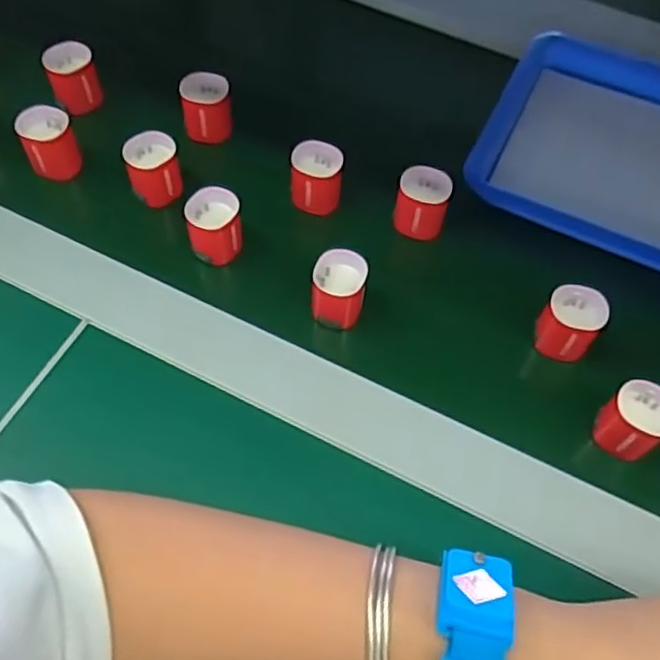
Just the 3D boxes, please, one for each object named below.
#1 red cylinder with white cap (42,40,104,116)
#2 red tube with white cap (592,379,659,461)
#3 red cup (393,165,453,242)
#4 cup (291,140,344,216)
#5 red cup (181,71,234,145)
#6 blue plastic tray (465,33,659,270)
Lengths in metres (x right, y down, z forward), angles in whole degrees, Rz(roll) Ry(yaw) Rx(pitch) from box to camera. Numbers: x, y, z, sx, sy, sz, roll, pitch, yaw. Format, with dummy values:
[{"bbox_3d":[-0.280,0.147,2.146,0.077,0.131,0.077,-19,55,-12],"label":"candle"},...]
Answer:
[{"bbox_3d":[-0.171,-0.169,0.459,0.030,0.034,0.031,-19,63,-12],"label":"red cylinder with white cap"},{"bbox_3d":[0.156,0.046,0.351,0.032,0.031,0.032,-29,65,-17],"label":"red tube with white cap"},{"bbox_3d":[0.056,-0.076,0.420,0.031,0.038,0.031,1,60,-1],"label":"red cup"},{"bbox_3d":[-0.008,-0.094,0.423,0.029,0.028,0.034,7,60,2],"label":"cup"},{"bbox_3d":[-0.079,-0.144,0.449,0.030,0.040,0.024,-7,61,-6],"label":"red cup"},{"bbox_3d":[0.221,-0.118,0.461,0.214,0.030,0.186,24,62,11],"label":"blue plastic tray"}]

